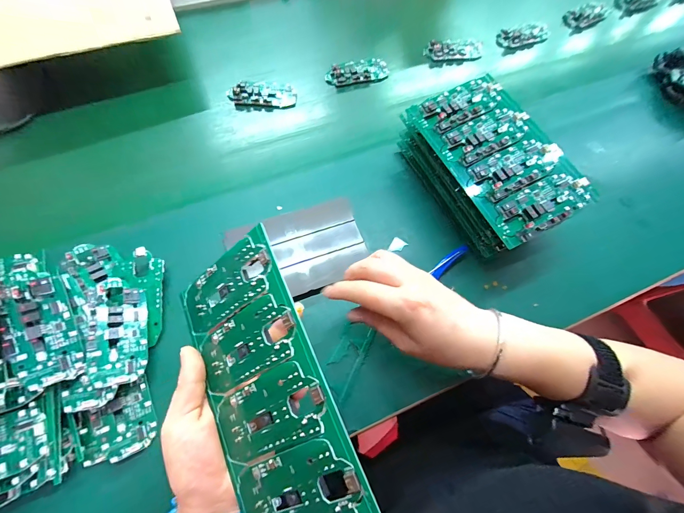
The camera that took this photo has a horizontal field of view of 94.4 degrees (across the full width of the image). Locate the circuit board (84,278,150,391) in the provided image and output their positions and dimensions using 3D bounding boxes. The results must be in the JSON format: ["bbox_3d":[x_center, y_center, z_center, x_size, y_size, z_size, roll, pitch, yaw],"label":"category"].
[{"bbox_3d":[-0.208,0.068,0.295,0.046,0.005,0.097,-1,65,-39],"label":"circuit board"}]

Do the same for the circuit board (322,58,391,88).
[{"bbox_3d":[0.022,-0.291,0.498,0.098,0.014,0.048,-16,67,-10],"label":"circuit board"}]

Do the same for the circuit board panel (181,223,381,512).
[{"bbox_3d":[-0.057,0.083,0.217,0.104,0.004,0.186,-36,68,24],"label":"circuit board panel"}]

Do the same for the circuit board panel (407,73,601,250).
[{"bbox_3d":[0.165,-0.110,0.335,0.110,0.024,0.184,-25,69,-13],"label":"circuit board panel"}]

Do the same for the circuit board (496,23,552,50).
[{"bbox_3d":[0.318,-0.386,0.556,0.091,0.020,0.045,-13,67,-8],"label":"circuit board"}]

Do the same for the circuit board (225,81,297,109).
[{"bbox_3d":[-0.118,-0.242,0.470,0.098,0.020,0.046,-5,66,-5],"label":"circuit board"}]

